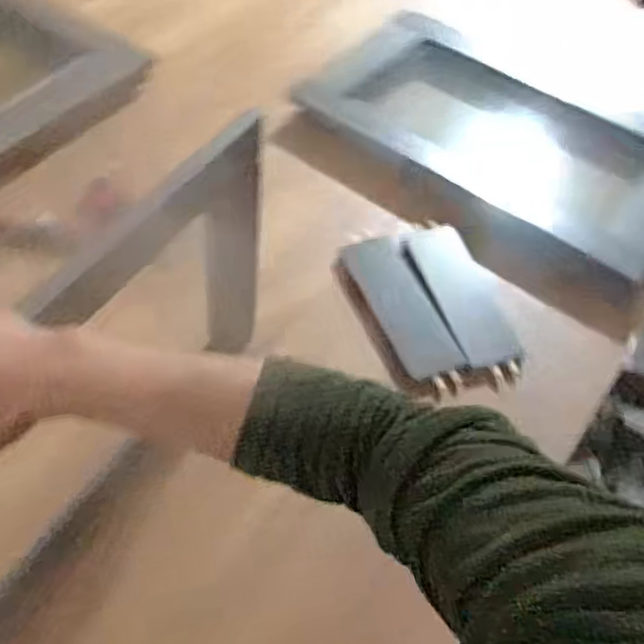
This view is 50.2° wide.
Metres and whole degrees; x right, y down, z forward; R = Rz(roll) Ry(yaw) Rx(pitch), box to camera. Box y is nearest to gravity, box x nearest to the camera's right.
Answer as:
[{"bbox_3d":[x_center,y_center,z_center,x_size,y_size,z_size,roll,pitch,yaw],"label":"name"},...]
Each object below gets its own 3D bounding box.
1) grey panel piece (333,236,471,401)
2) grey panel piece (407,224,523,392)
[{"bbox_3d":[0.086,-0.009,0.775,0.079,0.027,0.206,-16,56,-14],"label":"grey panel piece"},{"bbox_3d":[0.162,-0.028,0.781,0.064,0.021,0.207,-14,55,-12],"label":"grey panel piece"}]

